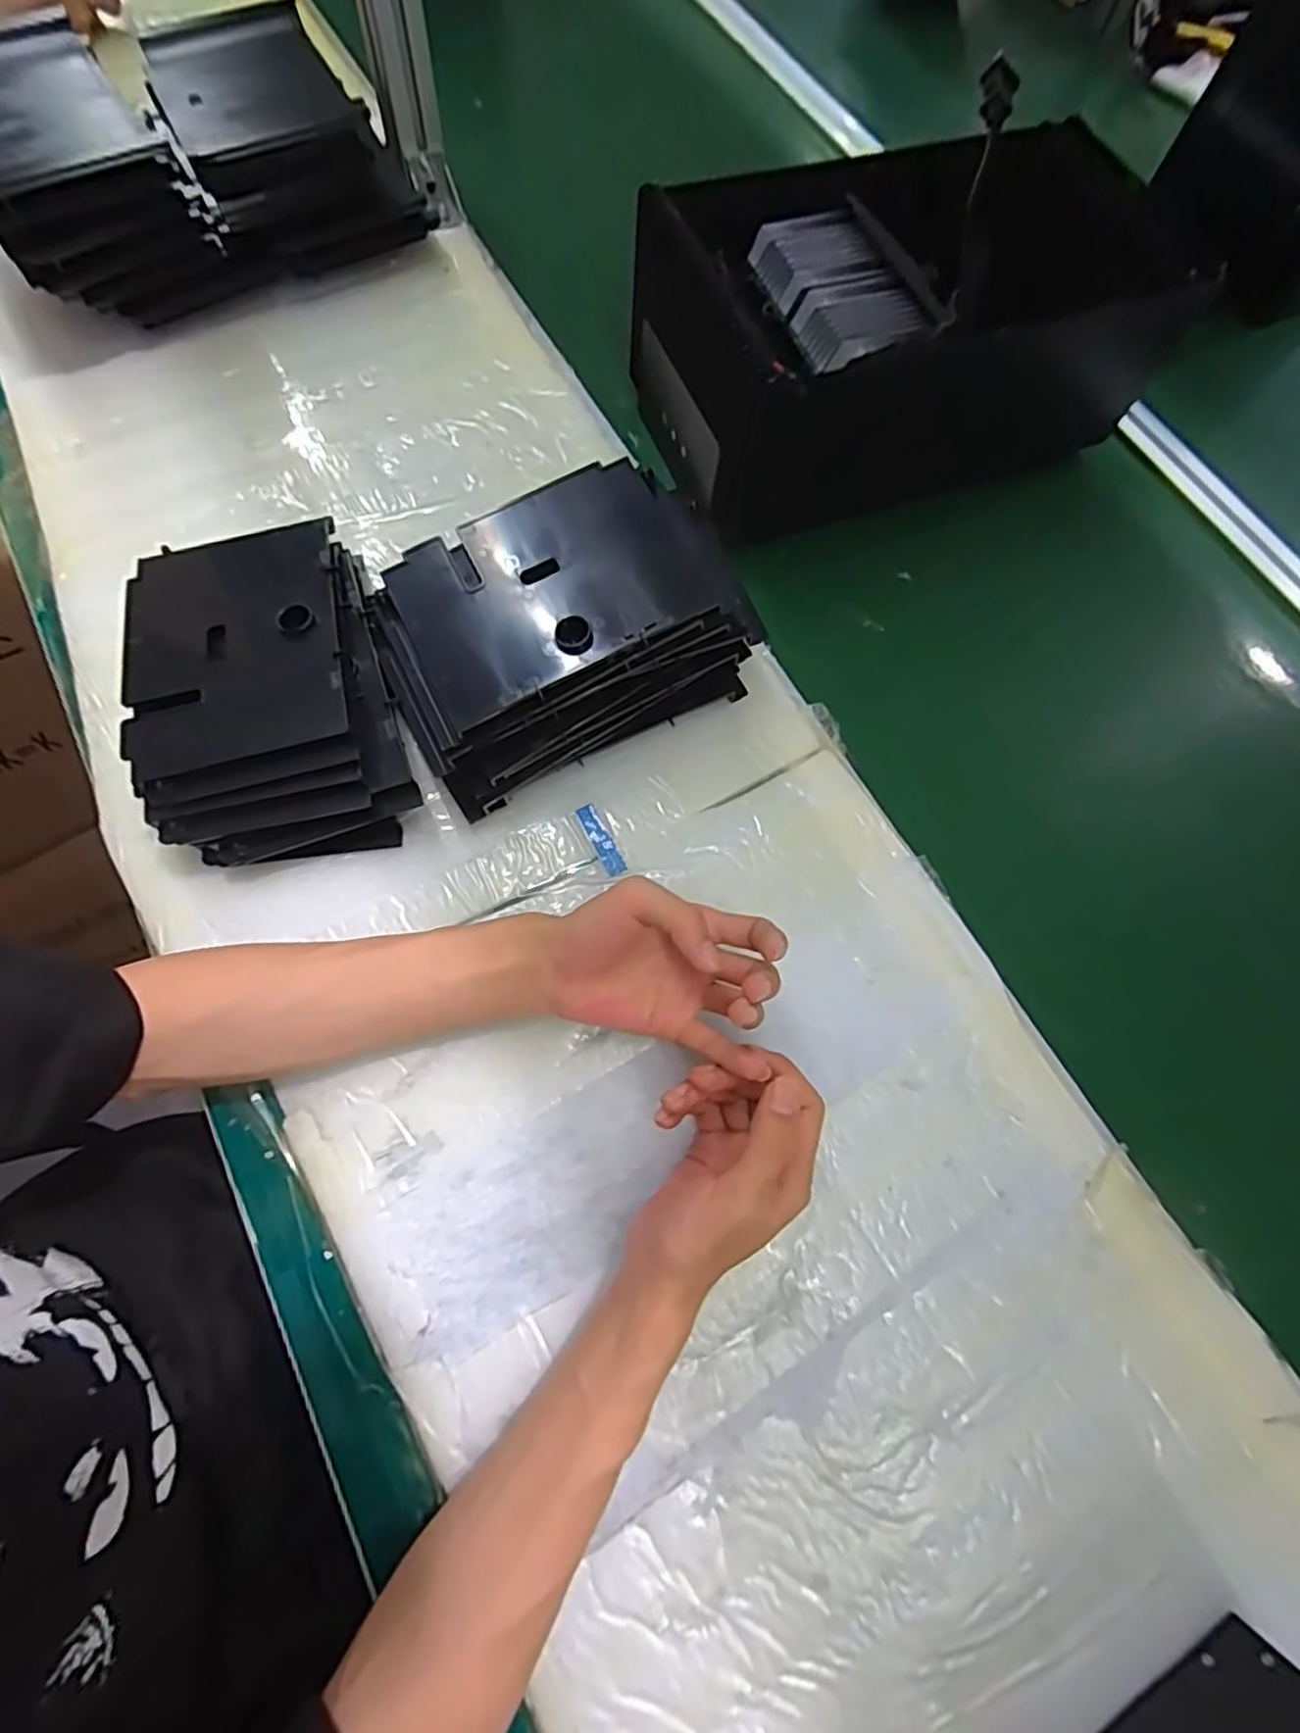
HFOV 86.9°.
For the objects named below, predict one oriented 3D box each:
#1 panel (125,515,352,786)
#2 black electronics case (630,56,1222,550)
[{"bbox_3d":[-0.241,-0.133,0.397,0.118,0.009,0.162,-15,68,-2],"label":"panel"},{"bbox_3d":[0.178,-0.393,0.505,0.347,0.133,0.199,-20,74,-9],"label":"black electronics case"}]

